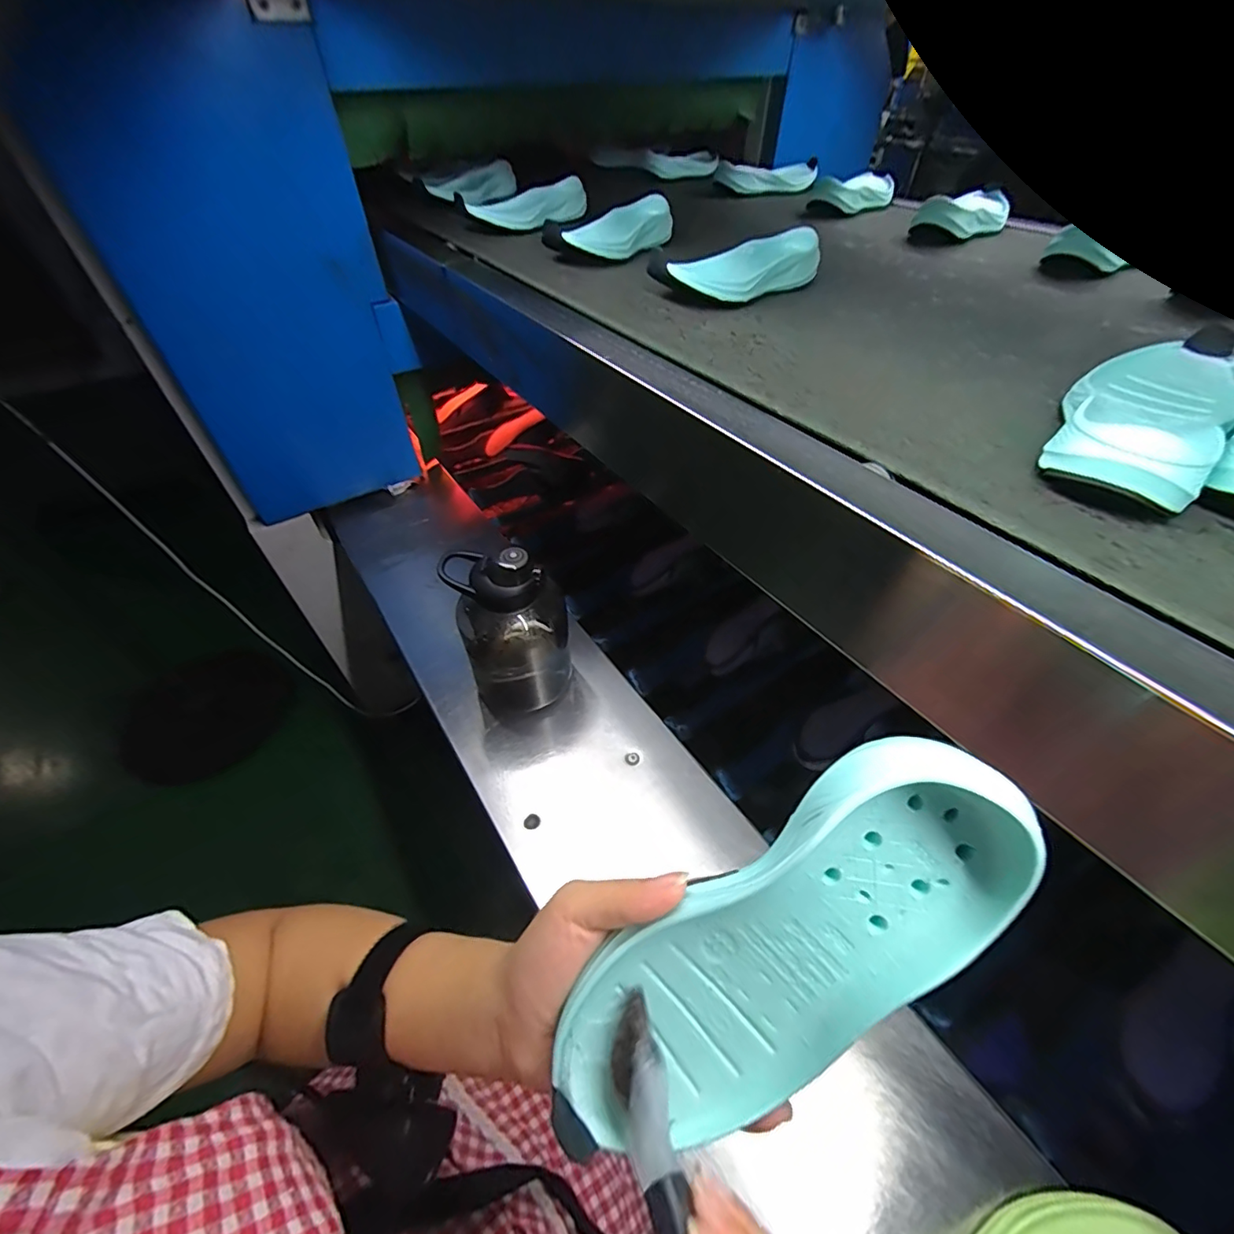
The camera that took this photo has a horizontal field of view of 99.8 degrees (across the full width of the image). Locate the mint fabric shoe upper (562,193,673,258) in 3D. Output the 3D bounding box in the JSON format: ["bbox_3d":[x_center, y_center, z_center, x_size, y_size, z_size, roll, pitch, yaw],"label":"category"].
[{"bbox_3d":[0.008,-0.467,0.630,0.078,0.039,0.173,17,50,15],"label":"mint fabric shoe upper"}]

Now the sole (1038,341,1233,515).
[{"bbox_3d":[0.322,-0.125,0.321,0.206,0.037,0.086,-36,57,-27],"label":"sole"}]

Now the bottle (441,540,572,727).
[{"bbox_3d":[-0.122,0.024,0.626,0.125,0.225,0.097,-10,49,-8],"label":"bottle"}]

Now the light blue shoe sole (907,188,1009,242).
[{"bbox_3d":[0.485,-0.559,0.716,0.202,0.040,0.069,-36,57,-28],"label":"light blue shoe sole"}]

